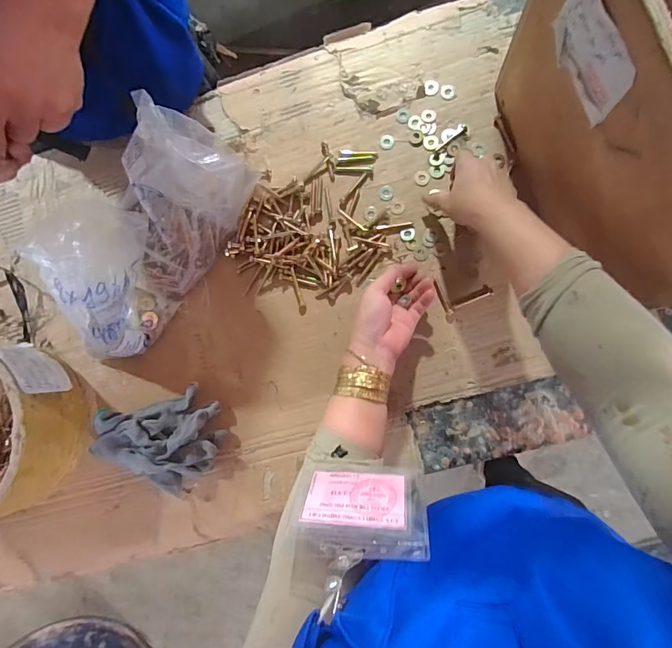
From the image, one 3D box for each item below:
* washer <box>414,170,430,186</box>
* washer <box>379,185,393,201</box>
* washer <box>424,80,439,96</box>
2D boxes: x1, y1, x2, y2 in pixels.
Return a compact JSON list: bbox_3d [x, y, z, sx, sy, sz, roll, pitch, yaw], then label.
[{"bbox_3d":[0.111,-0.188,0.509,0.018,0.004,0.020,2,84,8],"label":"washer"},{"bbox_3d":[0.066,-0.172,0.518,0.018,0.004,0.021,3,84,8],"label":"washer"},{"bbox_3d":[0.125,-0.310,0.516,0.018,0.004,0.020,13,86,9],"label":"washer"}]

